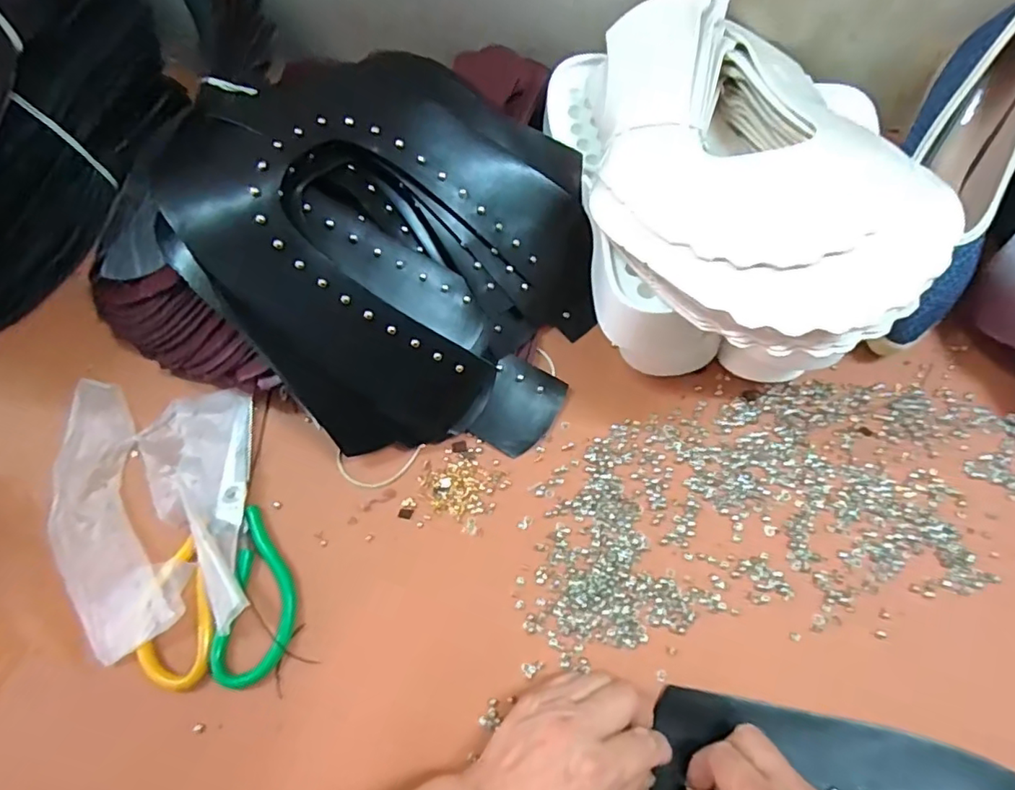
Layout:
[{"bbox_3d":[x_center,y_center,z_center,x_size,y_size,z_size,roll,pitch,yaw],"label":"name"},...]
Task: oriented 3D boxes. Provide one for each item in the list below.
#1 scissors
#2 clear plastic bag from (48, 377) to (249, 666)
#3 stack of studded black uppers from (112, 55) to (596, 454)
[{"bbox_3d":[-0.185,0.103,0.403,0.090,0.016,0.187,7,70,5],"label":"scissors"},{"bbox_3d":[-0.259,0.079,0.415,0.143,0.020,0.186,-10,69,-1],"label":"clear plastic bag"},{"bbox_3d":[-0.088,-0.111,0.411,0.312,0.139,0.248,34,74,14],"label":"stack of studded black uppers"}]

